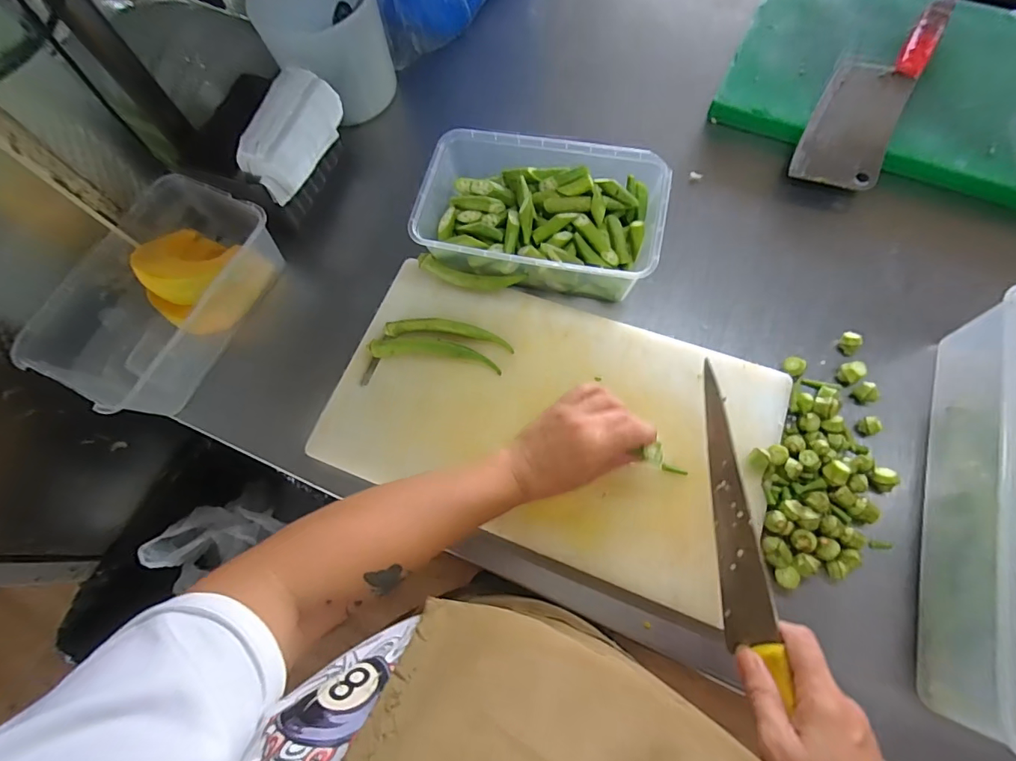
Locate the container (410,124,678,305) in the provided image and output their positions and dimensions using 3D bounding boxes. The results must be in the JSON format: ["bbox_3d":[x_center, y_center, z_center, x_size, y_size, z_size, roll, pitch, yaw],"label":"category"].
[{"bbox_3d":[0.036,-0.179,0.518,0.253,0.068,0.157,11,71,9],"label":"container"}]

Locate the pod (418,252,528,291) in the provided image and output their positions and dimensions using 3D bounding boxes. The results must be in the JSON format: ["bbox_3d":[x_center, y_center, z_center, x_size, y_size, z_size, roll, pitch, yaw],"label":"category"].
[{"bbox_3d":[-0.042,-0.114,0.517,0.118,0.019,0.025,12,71,9],"label":"pod"}]

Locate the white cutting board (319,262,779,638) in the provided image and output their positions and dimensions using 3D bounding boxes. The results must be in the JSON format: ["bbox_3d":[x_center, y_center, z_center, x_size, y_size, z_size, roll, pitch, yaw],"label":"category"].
[{"bbox_3d":[0.037,0.033,0.464,0.416,0.021,0.241,20,70,11],"label":"white cutting board"}]

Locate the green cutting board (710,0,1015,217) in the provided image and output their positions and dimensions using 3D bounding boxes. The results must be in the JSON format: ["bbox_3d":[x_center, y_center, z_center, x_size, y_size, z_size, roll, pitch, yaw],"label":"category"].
[{"bbox_3d":[0.515,-0.371,0.587,0.445,0.044,0.319,26,74,13],"label":"green cutting board"}]

